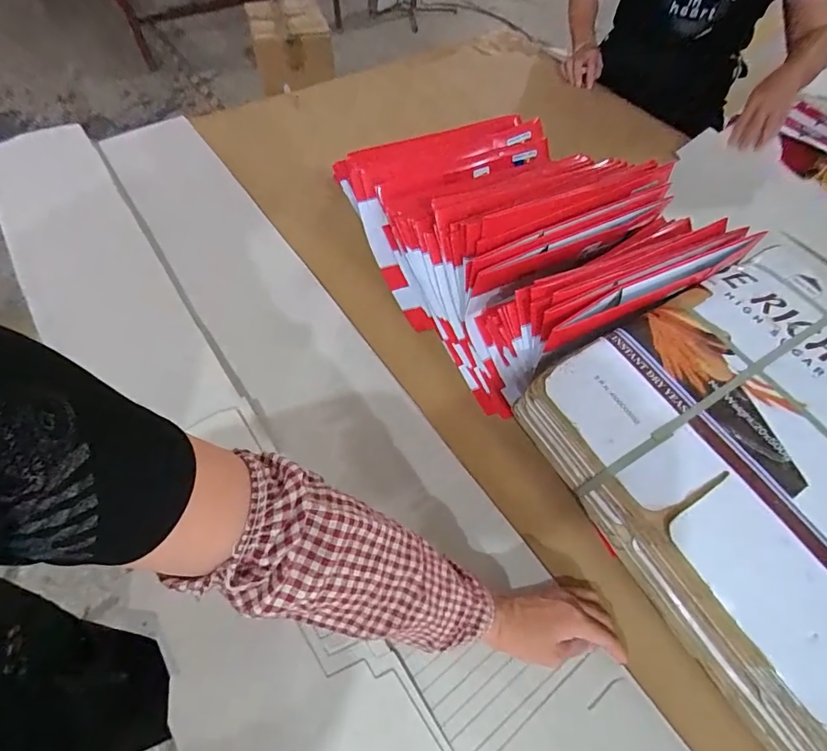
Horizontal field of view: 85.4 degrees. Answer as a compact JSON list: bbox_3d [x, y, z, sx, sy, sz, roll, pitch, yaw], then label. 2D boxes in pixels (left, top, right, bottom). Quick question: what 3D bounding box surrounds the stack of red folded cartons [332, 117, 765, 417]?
[{"bbox_3d":[0.141,-0.240,0.695,0.367,0.178,0.519,-30,64,-19],"label":"stack of red folded cartons"}]

